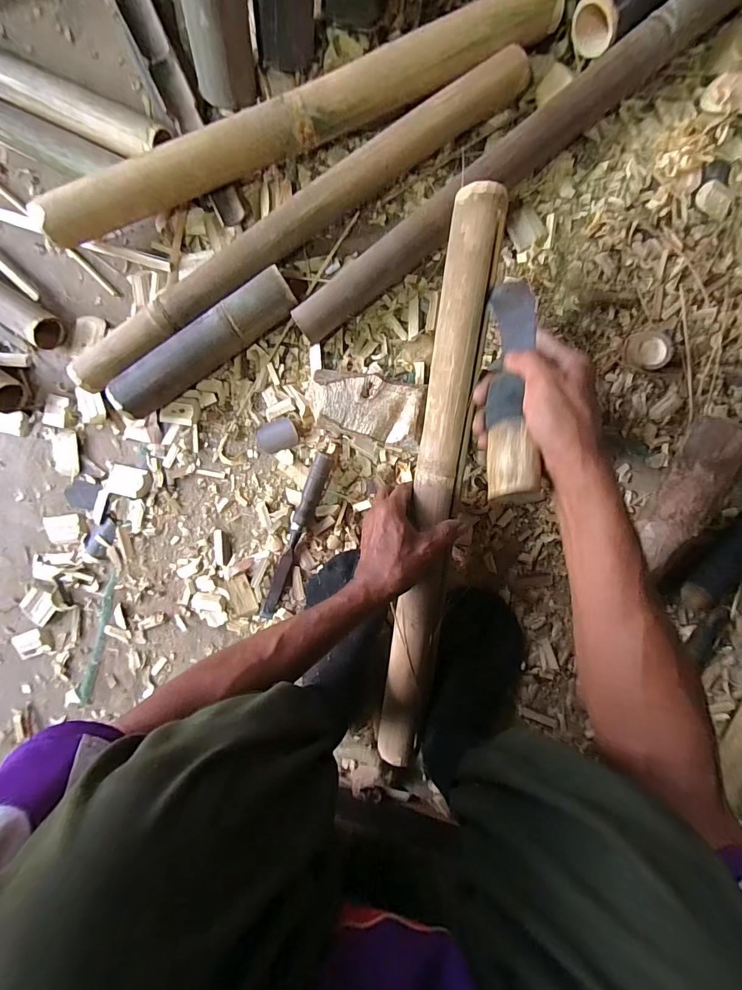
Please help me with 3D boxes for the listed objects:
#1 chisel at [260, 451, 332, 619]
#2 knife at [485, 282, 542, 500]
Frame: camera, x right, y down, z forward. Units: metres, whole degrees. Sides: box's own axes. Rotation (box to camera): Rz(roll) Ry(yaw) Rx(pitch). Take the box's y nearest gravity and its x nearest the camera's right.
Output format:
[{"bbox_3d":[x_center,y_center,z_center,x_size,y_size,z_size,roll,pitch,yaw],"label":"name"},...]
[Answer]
[{"bbox_3d":[-0.102,0.059,0.555,0.022,0.029,0.239,22,95,4],"label":"chisel"},{"bbox_3d":[0.130,-0.105,0.376,0.038,0.030,0.226,6,70,5],"label":"knife"}]

